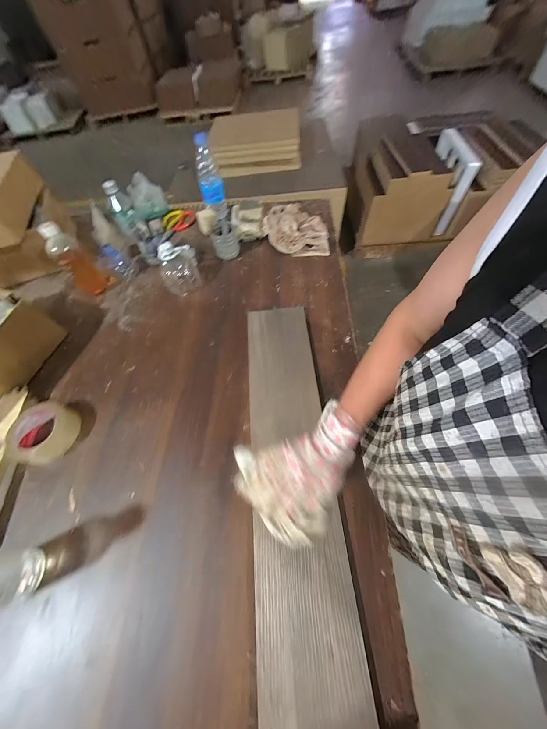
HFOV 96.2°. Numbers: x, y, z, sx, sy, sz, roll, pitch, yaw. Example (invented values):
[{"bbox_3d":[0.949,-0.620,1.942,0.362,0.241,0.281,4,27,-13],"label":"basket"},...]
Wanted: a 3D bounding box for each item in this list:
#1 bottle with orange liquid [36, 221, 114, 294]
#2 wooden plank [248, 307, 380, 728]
[{"bbox_3d":[-0.504,-0.269,0.629,0.088,0.174,0.075,35,68,21],"label":"bottle with orange liquid"},{"bbox_3d":[0.031,0.177,0.418,0.142,0.025,0.709,-4,58,1],"label":"wooden plank"}]

